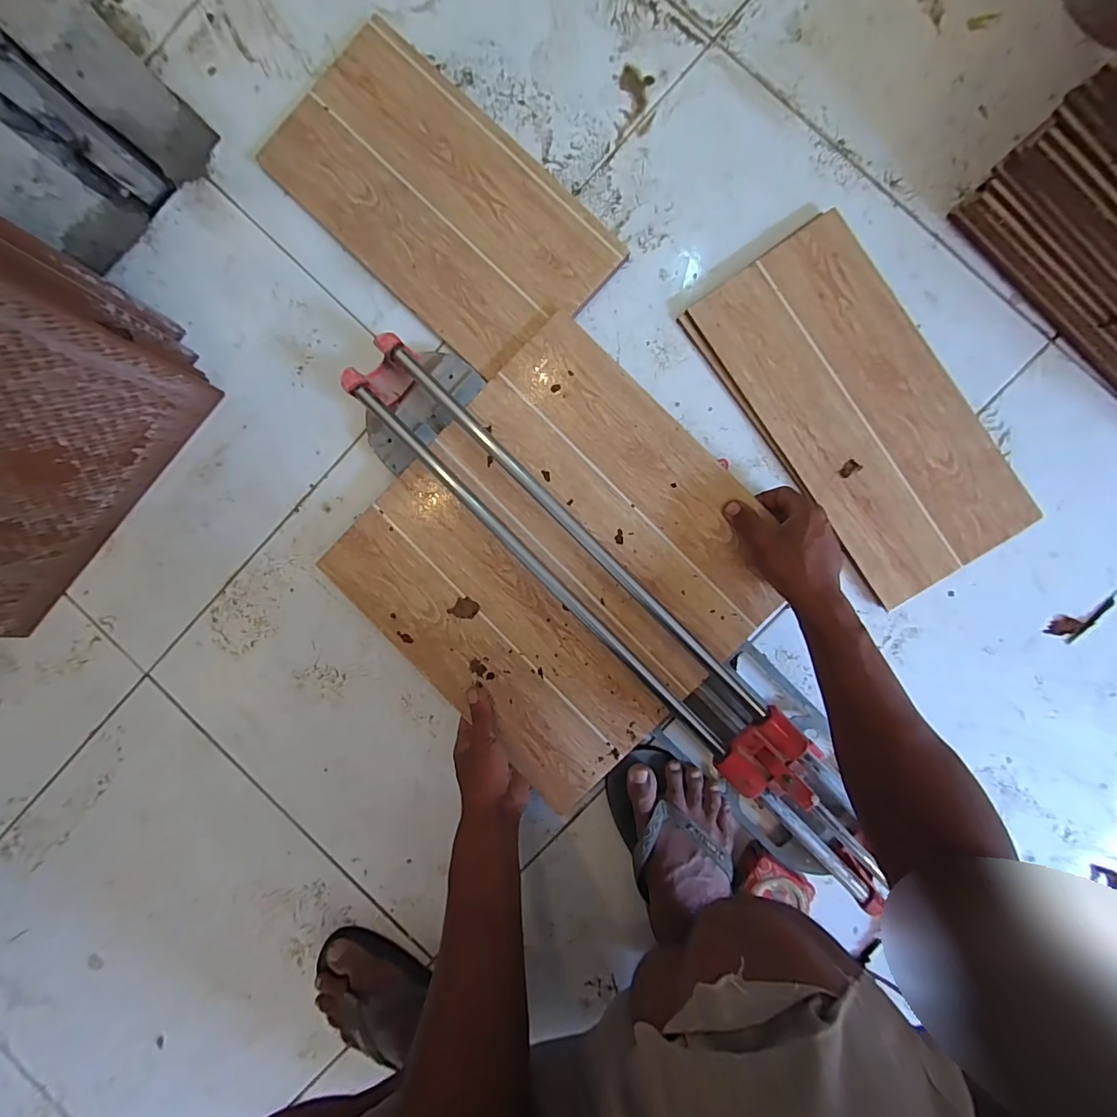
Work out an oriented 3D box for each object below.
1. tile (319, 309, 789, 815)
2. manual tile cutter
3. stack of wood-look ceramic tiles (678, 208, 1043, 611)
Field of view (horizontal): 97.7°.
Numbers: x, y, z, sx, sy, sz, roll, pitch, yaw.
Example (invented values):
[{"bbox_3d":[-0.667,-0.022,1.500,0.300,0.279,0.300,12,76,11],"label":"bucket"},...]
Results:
[{"bbox_3d":[0.002,0.012,0.538,0.384,0.008,0.396,-43,88,4],"label":"tile"},{"bbox_3d":[0.061,0.048,0.519,0.140,0.090,0.718,-45,88,4],"label":"manual tile cutter"},{"bbox_3d":[0.325,-0.157,0.533,0.187,0.021,0.388,-34,89,4],"label":"stack of wood-look ceramic tiles"}]

